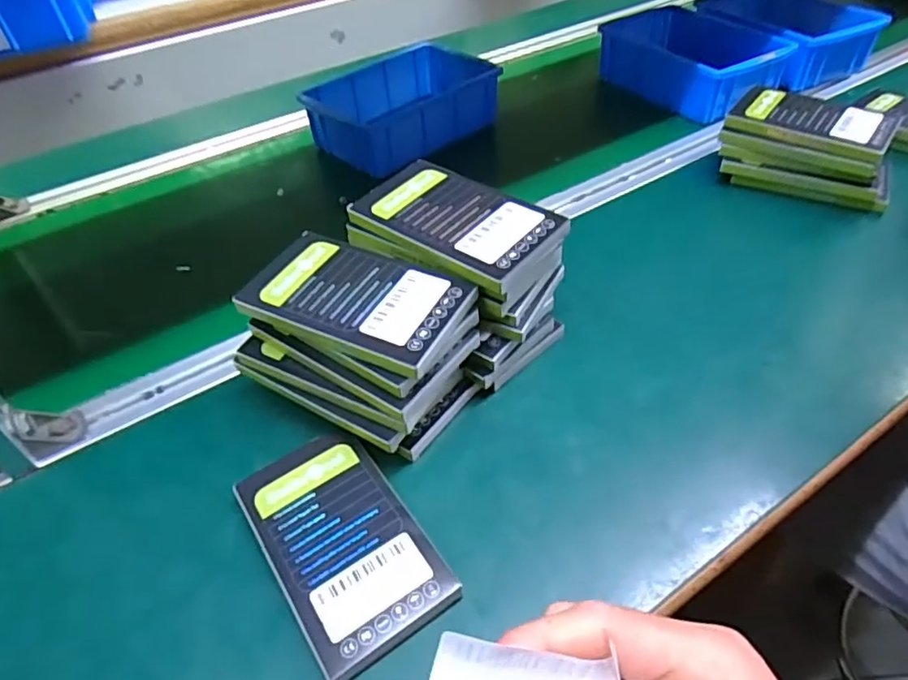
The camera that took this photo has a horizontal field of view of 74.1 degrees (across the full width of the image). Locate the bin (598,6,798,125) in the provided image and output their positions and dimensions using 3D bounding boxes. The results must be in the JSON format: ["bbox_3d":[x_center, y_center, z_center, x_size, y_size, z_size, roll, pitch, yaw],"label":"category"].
[{"bbox_3d":[0.288,-0.340,0.728,0.142,0.062,0.197,-24,48,-19],"label":"bin"}]

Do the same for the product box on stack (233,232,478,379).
[{"bbox_3d":[-0.061,-0.027,0.375,0.133,0.012,0.078,18,49,21],"label":"product box on stack"}]

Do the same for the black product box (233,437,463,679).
[{"bbox_3d":[-0.065,0.113,0.342,0.076,0.016,0.134,-28,49,-22],"label":"black product box"}]

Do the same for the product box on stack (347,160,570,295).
[{"bbox_3d":[0.000,-0.082,0.406,0.137,0.011,0.079,29,53,29],"label":"product box on stack"}]

